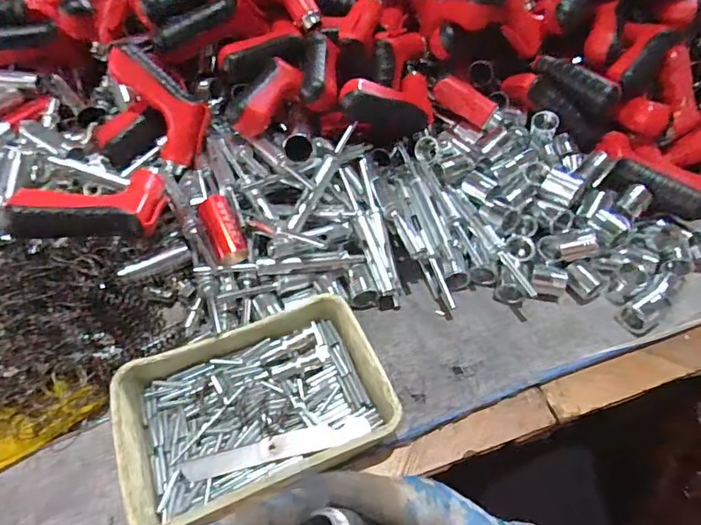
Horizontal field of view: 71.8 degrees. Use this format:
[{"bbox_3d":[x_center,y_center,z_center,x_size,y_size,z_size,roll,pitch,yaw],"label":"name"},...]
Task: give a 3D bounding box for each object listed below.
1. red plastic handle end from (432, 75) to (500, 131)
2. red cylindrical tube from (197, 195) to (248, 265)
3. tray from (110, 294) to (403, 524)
[{"bbox_3d":[0.131,-0.185,0.555,0.071,0.027,0.020,33,58,5],"label":"red plastic handle end"},{"bbox_3d":[-0.119,-0.030,0.459,0.031,0.028,0.065,-23,83,-18],"label":"red cylindrical tube"},{"bbox_3d":[-0.076,0.110,0.387,0.199,0.040,0.141,-17,56,-15],"label":"tray"}]

